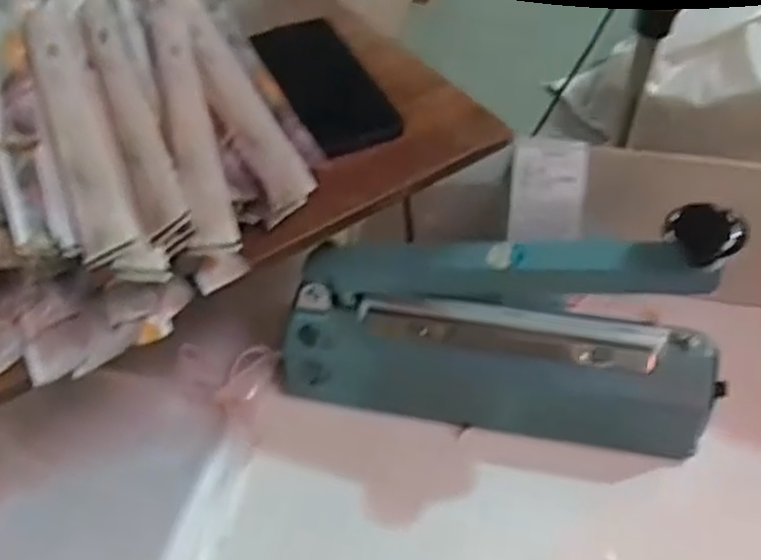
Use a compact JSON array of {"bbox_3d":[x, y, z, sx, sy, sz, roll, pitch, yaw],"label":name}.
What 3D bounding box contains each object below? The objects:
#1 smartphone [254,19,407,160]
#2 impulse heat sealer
[{"bbox_3d":[-0.044,-0.155,0.592,0.069,0.011,0.169,-20,51,-15],"label":"smartphone"},{"bbox_3d":[0.085,0.027,0.529,0.303,0.172,0.078,8,50,9],"label":"impulse heat sealer"}]

